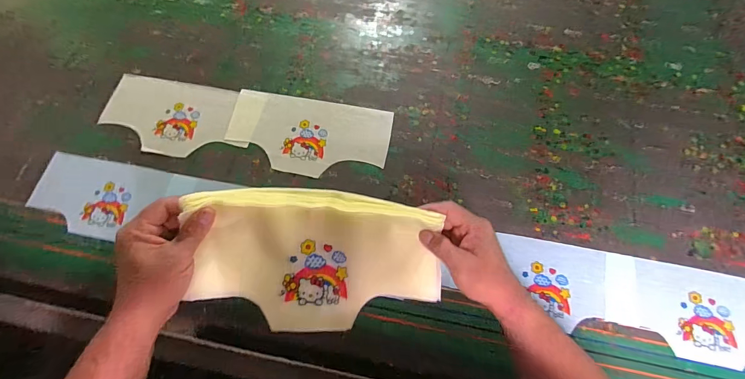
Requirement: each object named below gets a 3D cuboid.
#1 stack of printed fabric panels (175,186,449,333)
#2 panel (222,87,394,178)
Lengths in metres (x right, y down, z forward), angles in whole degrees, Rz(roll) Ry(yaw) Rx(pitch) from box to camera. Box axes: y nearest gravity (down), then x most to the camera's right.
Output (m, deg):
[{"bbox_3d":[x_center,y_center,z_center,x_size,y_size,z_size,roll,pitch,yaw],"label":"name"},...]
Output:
[{"bbox_3d":[-0.065,0.086,0.439,0.287,0.030,0.165,-1,93,-7],"label":"stack of printed fabric panels"},{"bbox_3d":[-0.122,-0.101,0.686,0.301,0.008,0.150,10,73,6],"label":"panel"}]

